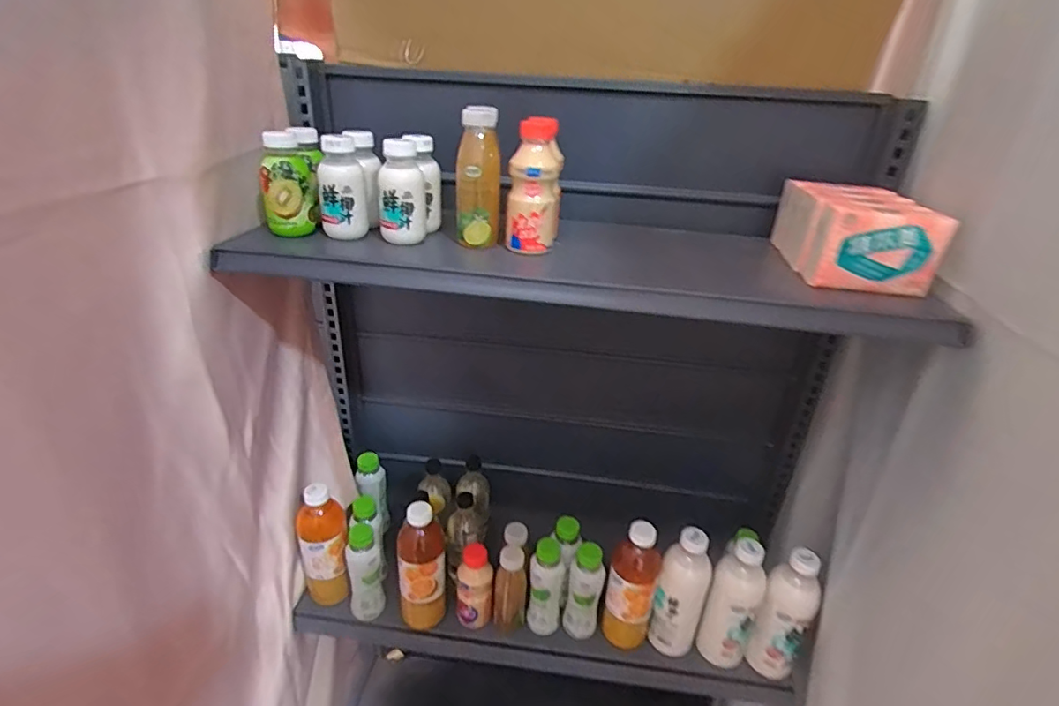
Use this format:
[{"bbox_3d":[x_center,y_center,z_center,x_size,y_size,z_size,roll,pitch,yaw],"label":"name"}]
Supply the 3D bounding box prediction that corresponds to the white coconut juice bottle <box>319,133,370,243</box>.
[{"bbox_3d":[-0.241,-0.212,0.688,0.060,0.129,0.060,-6,29,-16],"label":"white coconut juice bottle"}]

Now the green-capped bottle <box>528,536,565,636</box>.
[{"bbox_3d":[0.030,0.412,0.943,0.059,0.185,0.063,6,28,6],"label":"green-capped bottle"}]

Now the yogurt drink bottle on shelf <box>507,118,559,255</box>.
[{"bbox_3d":[0.005,-0.215,0.690,0.059,0.157,0.061,6,28,6],"label":"yogurt drink bottle on shelf"}]

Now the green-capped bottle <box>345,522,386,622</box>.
[{"bbox_3d":[-0.296,0.394,0.955,0.053,0.186,0.058,-8,30,-20],"label":"green-capped bottle"}]

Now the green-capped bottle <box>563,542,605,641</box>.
[{"bbox_3d":[0.097,0.421,0.940,0.059,0.182,0.057,7,28,7],"label":"green-capped bottle"}]

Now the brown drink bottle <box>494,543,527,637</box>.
[{"bbox_3d":[-0.033,0.422,0.949,0.055,0.175,0.049,4,28,1],"label":"brown drink bottle"}]

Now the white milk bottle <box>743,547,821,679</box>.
[{"bbox_3d":[0.423,0.433,0.882,0.077,0.235,0.077,24,34,33],"label":"white milk bottle"}]

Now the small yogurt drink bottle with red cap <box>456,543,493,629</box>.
[{"bbox_3d":[-0.097,0.414,0.952,0.062,0.159,0.057,2,28,-3],"label":"small yogurt drink bottle with red cap"}]

